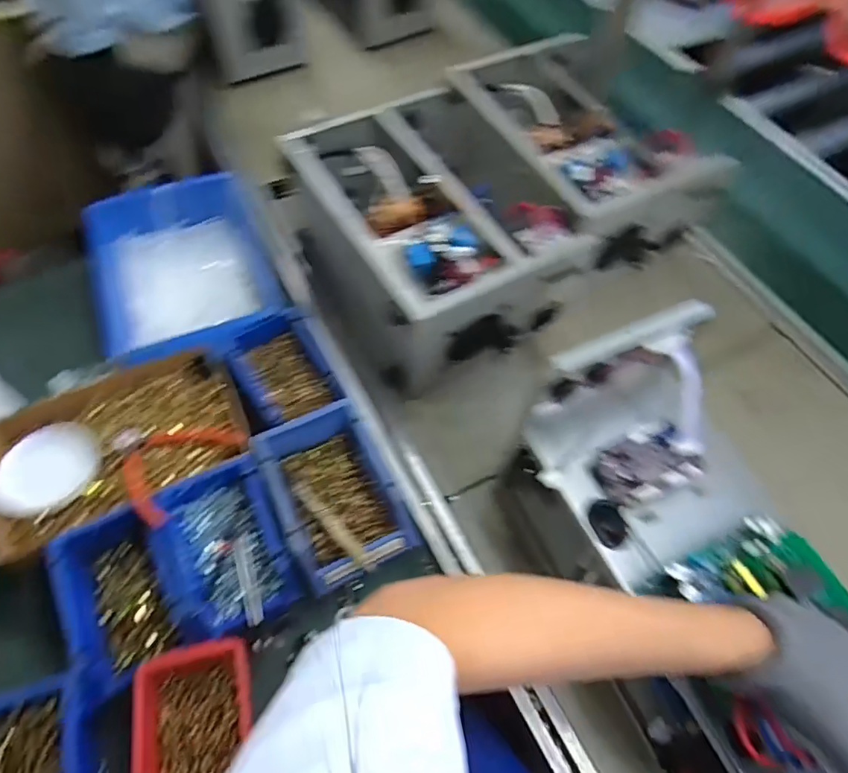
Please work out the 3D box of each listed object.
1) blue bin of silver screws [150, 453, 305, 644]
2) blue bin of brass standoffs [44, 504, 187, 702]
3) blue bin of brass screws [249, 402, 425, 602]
[{"bbox_3d":[-0.209,0.174,0.569,0.120,0.055,0.175,-22,63,-14],"label":"blue bin of silver screws"},{"bbox_3d":[-0.305,0.209,0.550,0.094,0.066,0.162,-23,64,-15],"label":"blue bin of brass standoffs"},{"bbox_3d":[-0.102,0.118,0.607,0.132,0.064,0.191,-25,64,-16],"label":"blue bin of brass screws"}]

